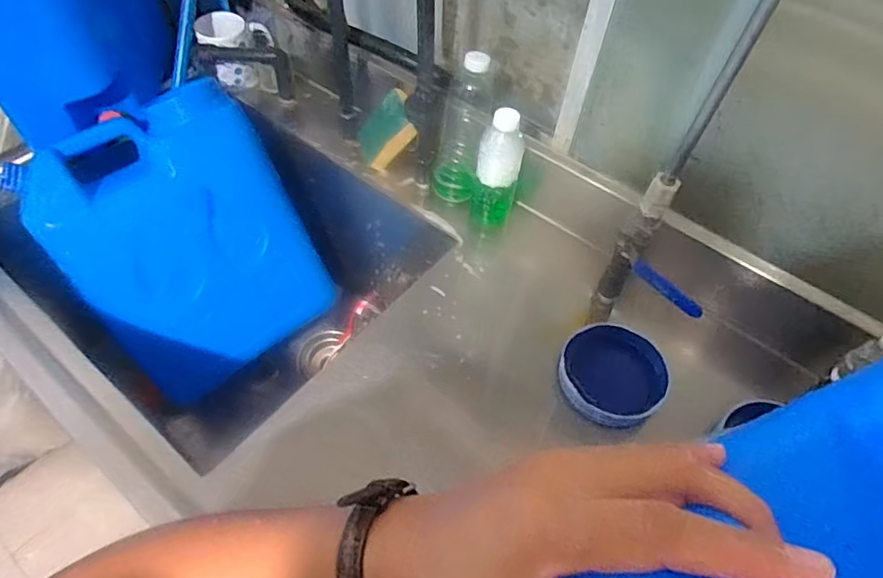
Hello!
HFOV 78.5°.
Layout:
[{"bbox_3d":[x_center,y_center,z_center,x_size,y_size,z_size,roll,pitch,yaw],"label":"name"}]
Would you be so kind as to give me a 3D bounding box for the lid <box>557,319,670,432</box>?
[{"bbox_3d":[0.194,0.093,0.613,0.117,0.033,0.111,2,54,-3],"label":"lid"}]

